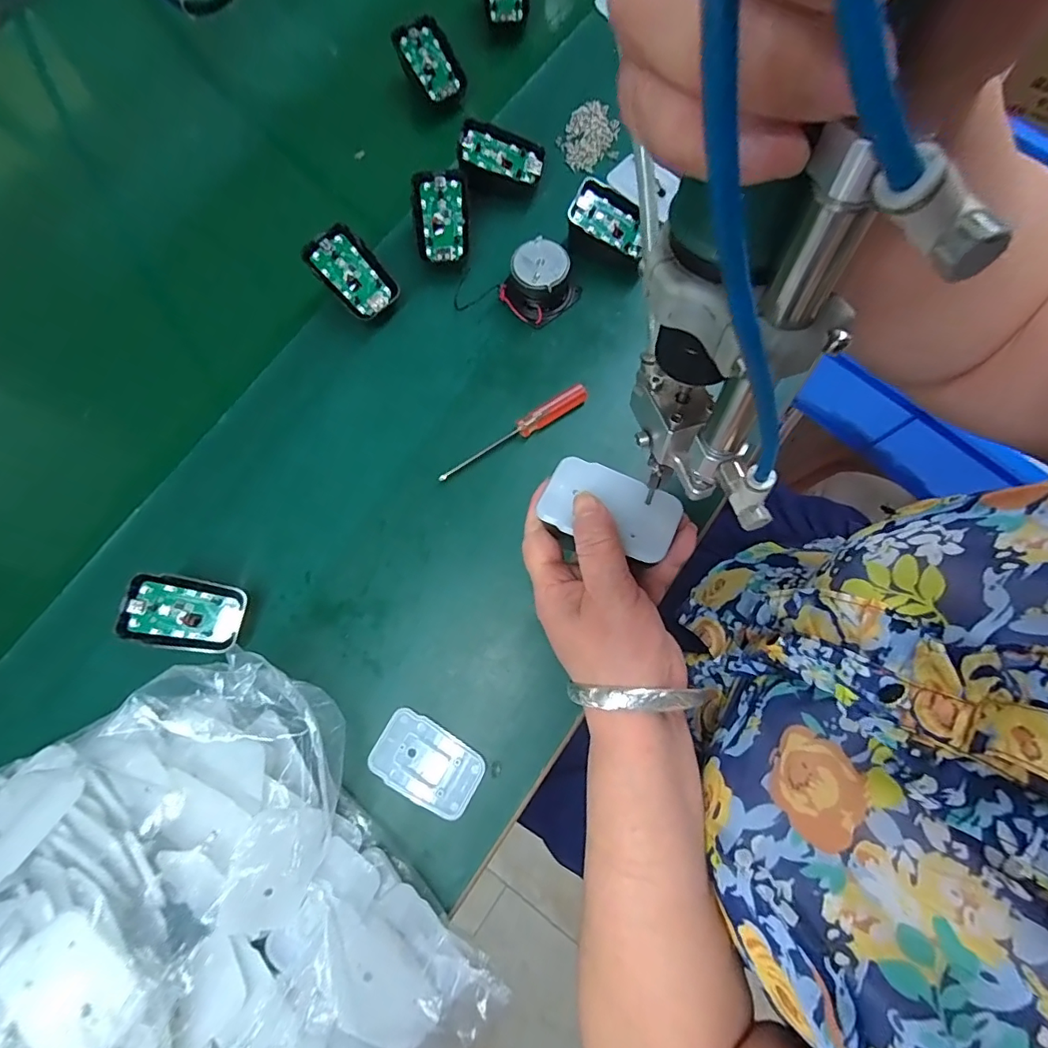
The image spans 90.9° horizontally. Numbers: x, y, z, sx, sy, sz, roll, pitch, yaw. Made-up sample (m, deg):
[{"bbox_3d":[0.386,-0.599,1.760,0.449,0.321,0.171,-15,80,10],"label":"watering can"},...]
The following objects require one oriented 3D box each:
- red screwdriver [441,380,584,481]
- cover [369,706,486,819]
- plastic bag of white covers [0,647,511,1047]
[{"bbox_3d":[-0.009,-0.069,0.383,0.123,0.013,0.015,-30,78,-5],"label":"red screwdriver"},{"bbox_3d":[-0.062,0.154,0.332,0.069,0.004,0.045,30,80,8],"label":"cover"},{"bbox_3d":[-0.222,0.241,0.277,0.308,0.078,0.256,-32,78,-5],"label":"plastic bag of white covers"}]

